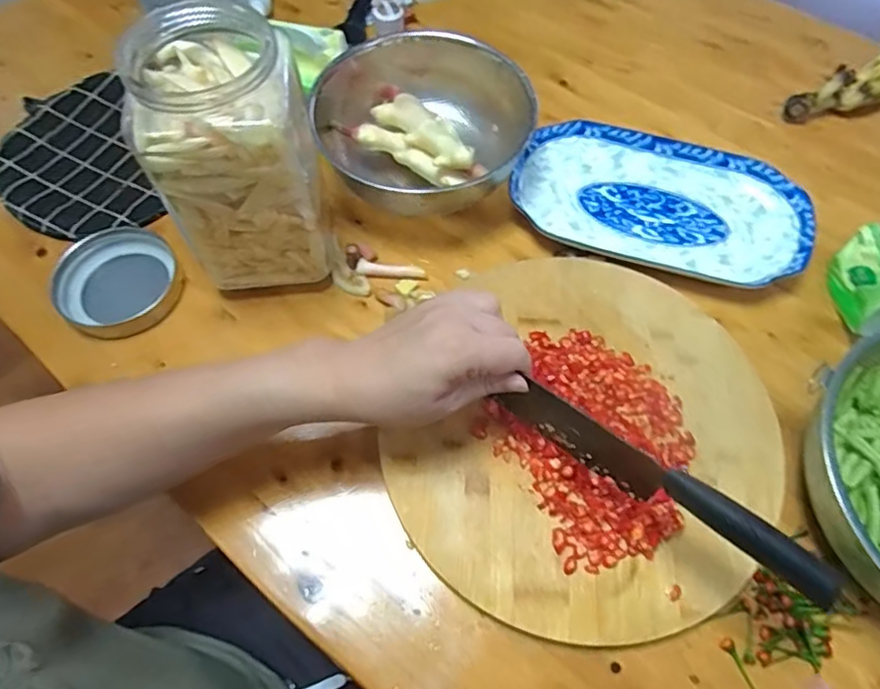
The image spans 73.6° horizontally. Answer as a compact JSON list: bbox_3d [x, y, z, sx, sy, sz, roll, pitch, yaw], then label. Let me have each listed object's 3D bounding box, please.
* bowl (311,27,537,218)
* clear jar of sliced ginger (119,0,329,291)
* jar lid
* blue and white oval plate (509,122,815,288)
[{"bbox_3d":[-0.019,-0.214,0.589,0.211,0.075,0.196,0,63,0],"label":"bowl"},{"bbox_3d":[-0.156,-0.145,0.477,0.104,0.205,0.106,0,63,0],"label":"clear jar of sliced ginger"},{"bbox_3d":[-0.297,-0.058,0.543,0.104,0.028,0.100,0,63,0],"label":"jar lid"},{"bbox_3d":[0.217,-0.146,0.590,0.279,0.030,0.143,13,63,6],"label":"blue and white oval plate"}]

